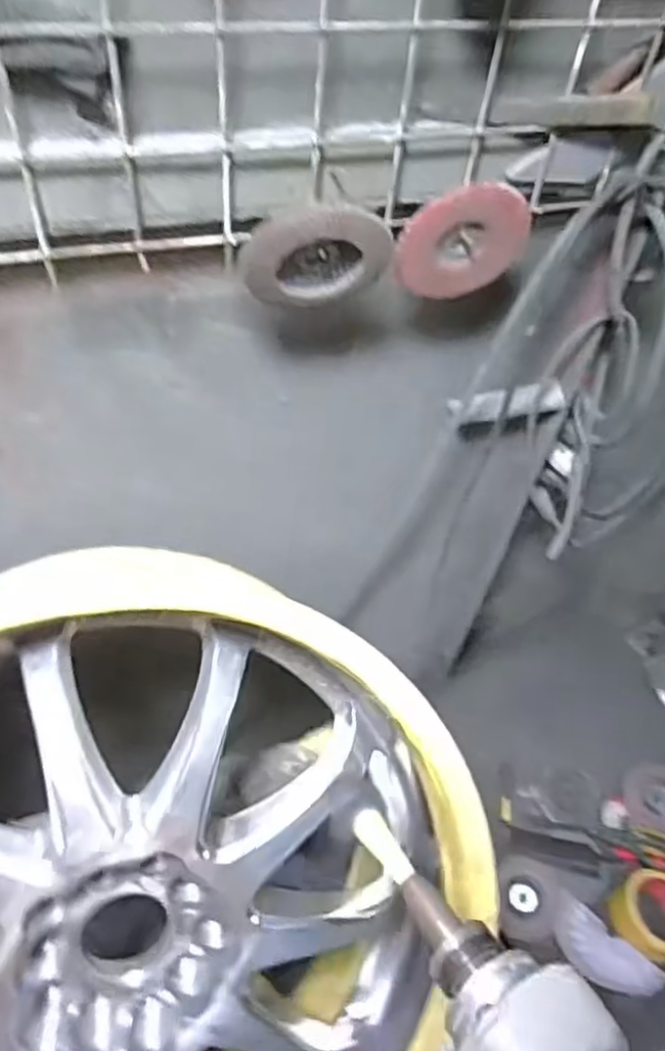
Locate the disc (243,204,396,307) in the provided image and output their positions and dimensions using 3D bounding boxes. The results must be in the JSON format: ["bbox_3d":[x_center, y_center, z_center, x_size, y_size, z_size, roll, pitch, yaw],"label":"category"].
[{"bbox_3d":[-0.009,-0.171,0.436,0.092,0.070,0.024,0,52,-6],"label":"disc"}]

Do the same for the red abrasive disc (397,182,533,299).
[{"bbox_3d":[0.091,-0.192,0.473,0.092,0.085,0.013,-5,52,-10],"label":"red abrasive disc"}]

